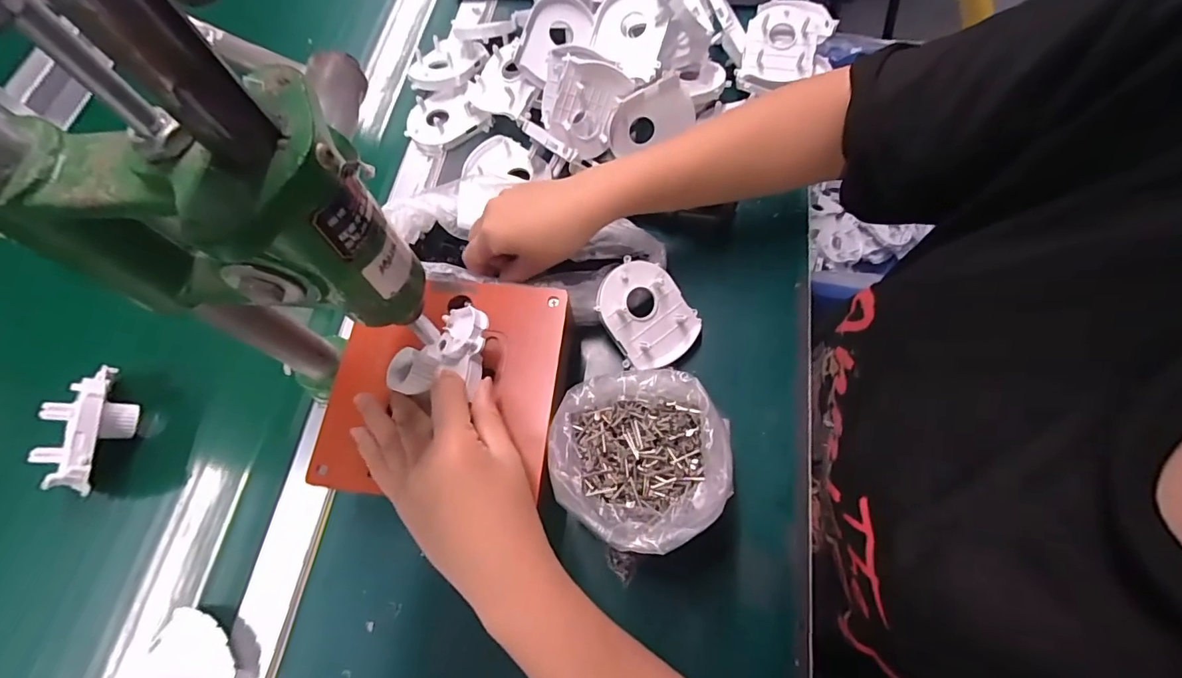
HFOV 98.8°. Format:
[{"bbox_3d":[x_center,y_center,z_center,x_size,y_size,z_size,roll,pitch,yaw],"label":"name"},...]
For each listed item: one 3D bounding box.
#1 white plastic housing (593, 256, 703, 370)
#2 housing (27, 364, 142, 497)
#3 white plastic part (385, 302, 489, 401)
[{"bbox_3d":[0.043,-0.020,0.396,0.066,0.012,0.082,-40,100,-8],"label":"white plastic housing"},{"bbox_3d":[-0.381,0.065,0.388,0.027,0.068,0.097,-14,67,-2],"label":"housing"},{"bbox_3d":[-0.093,0.006,0.321,0.053,0.022,0.061,9,69,6],"label":"white plastic part"}]

